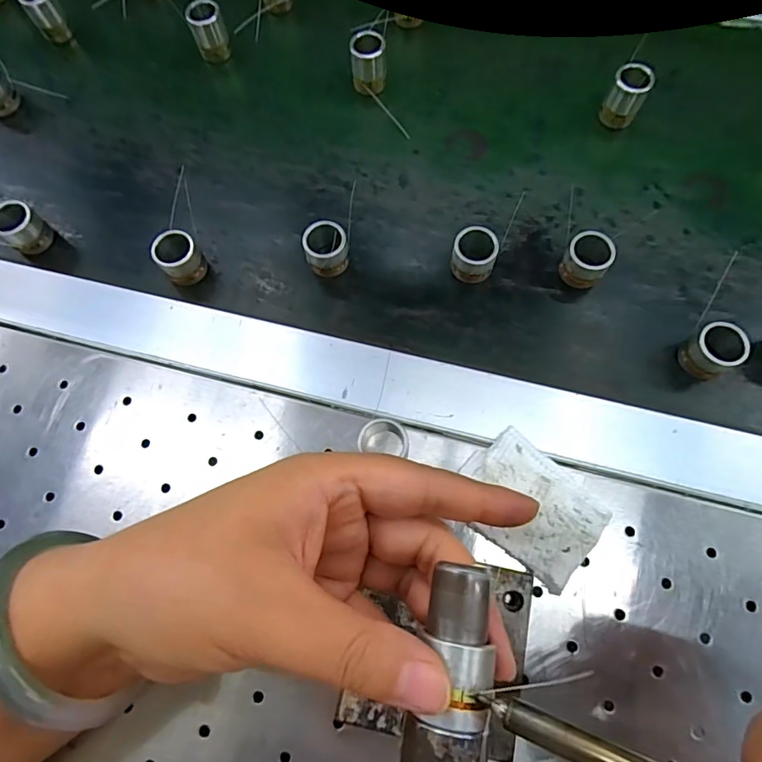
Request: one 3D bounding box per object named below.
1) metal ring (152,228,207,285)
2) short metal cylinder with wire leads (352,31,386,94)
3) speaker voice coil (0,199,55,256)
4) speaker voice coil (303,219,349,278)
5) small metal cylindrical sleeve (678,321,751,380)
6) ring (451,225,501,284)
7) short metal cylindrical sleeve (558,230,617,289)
[{"bbox_3d":[-0.122,-0.075,0.299,0.024,0.026,0.021,-37,74,-10],"label":"metal ring"},{"bbox_3d":[-0.008,-0.213,0.334,0.022,0.034,0.022,-4,71,1],"label":"short metal cylinder with wire leads"},{"bbox_3d":[-0.229,-0.098,0.312,0.024,0.025,0.024,30,75,11],"label":"speaker voice coil"},{"bbox_3d":[-0.033,-0.080,0.296,0.024,0.025,0.024,-1,72,2],"label":"speaker voice coil"},{"bbox_3d":[0.178,-0.016,0.264,0.023,0.029,0.024,-1,72,2],"label":"small metal cylindrical sleeve"},{"bbox_3d":[0.055,-0.074,0.289,0.025,0.025,0.023,-1,72,2],"label":"ring"},{"bbox_3d":[0.119,-0.069,0.285,0.025,0.027,0.023,-1,72,2],"label":"short metal cylindrical sleeve"}]

